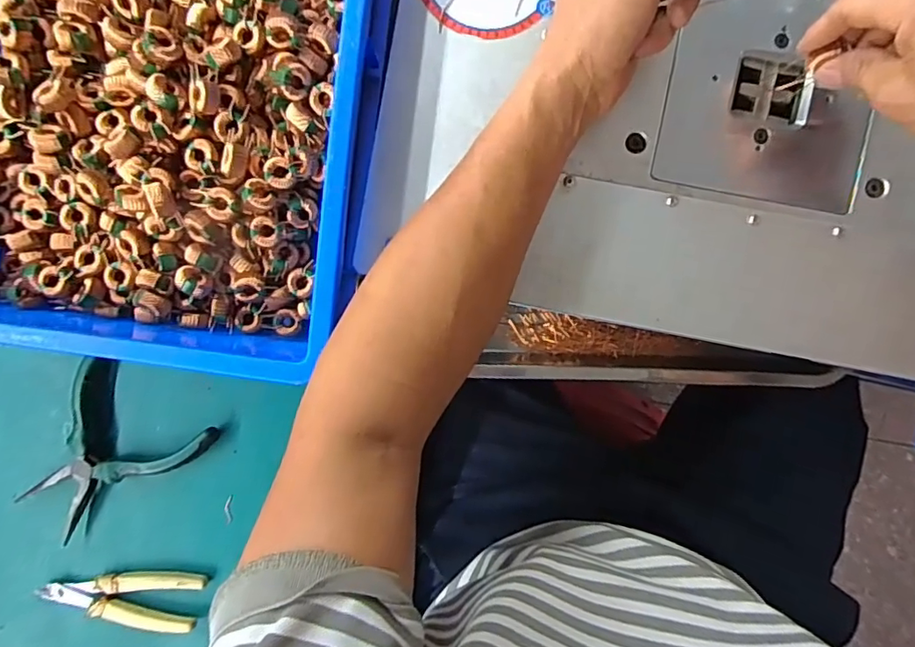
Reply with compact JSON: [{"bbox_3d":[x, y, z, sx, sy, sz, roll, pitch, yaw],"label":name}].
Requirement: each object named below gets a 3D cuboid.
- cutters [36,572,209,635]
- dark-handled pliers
[{"bbox_3d":[-0.254,0.212,0.413,0.119,0.009,0.046,3,92,1],"label":"cutters"},{"bbox_3d":[-0.260,0.104,0.406,0.109,0.015,0.127,34,93,0],"label":"dark-handled pliers"}]

